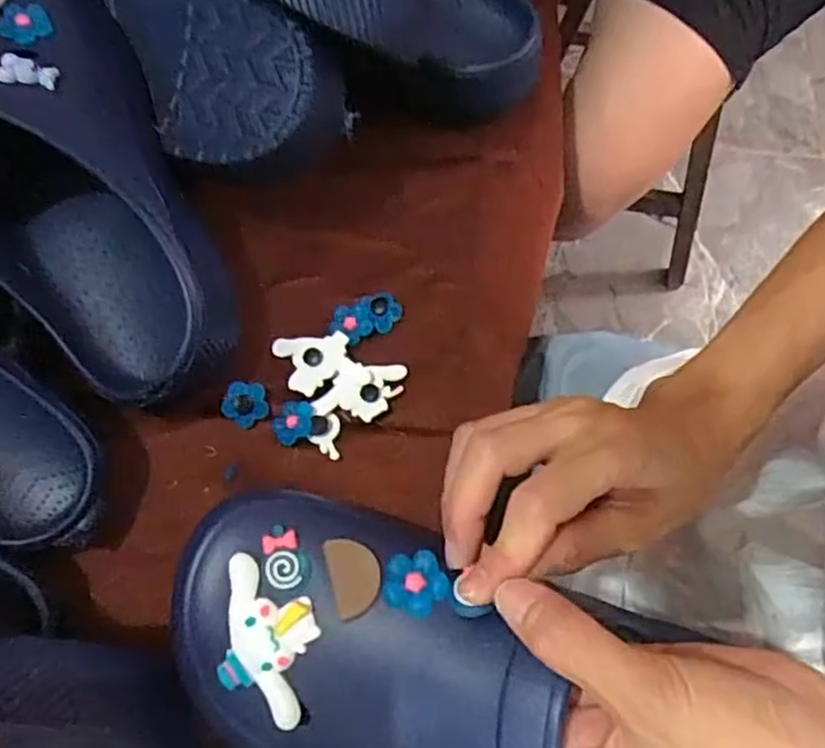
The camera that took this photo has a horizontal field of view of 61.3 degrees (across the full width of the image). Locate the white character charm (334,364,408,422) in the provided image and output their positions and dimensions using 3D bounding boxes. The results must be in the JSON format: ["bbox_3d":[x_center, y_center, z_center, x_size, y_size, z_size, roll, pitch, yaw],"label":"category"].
[{"bbox_3d":[-0.023,0.010,0.384,0.039,0.008,0.032,-3,66,0],"label":"white character charm"}]

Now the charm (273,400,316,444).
[{"bbox_3d":[-0.065,0.025,0.378,0.023,0.005,0.021,0,66,1],"label":"charm"}]

